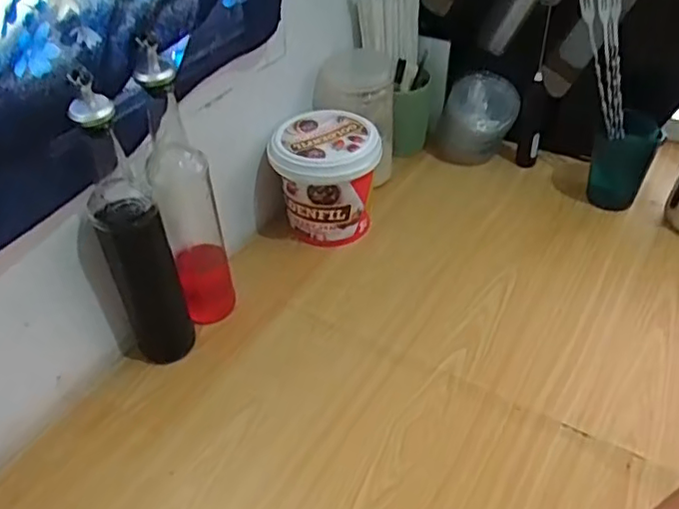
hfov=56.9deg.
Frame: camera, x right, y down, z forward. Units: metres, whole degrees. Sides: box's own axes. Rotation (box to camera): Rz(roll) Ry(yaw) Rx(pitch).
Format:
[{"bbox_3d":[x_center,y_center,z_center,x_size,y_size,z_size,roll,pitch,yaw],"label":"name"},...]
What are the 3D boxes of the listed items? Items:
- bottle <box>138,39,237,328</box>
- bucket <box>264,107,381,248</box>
[{"bbox_3d":[-0.155,-0.056,0.624,0.055,0.306,0.057,-18,43,-16],"label":"bottle"},{"bbox_3d":[-0.016,-0.093,0.779,0.124,0.125,0.117,-2,41,2],"label":"bucket"}]

